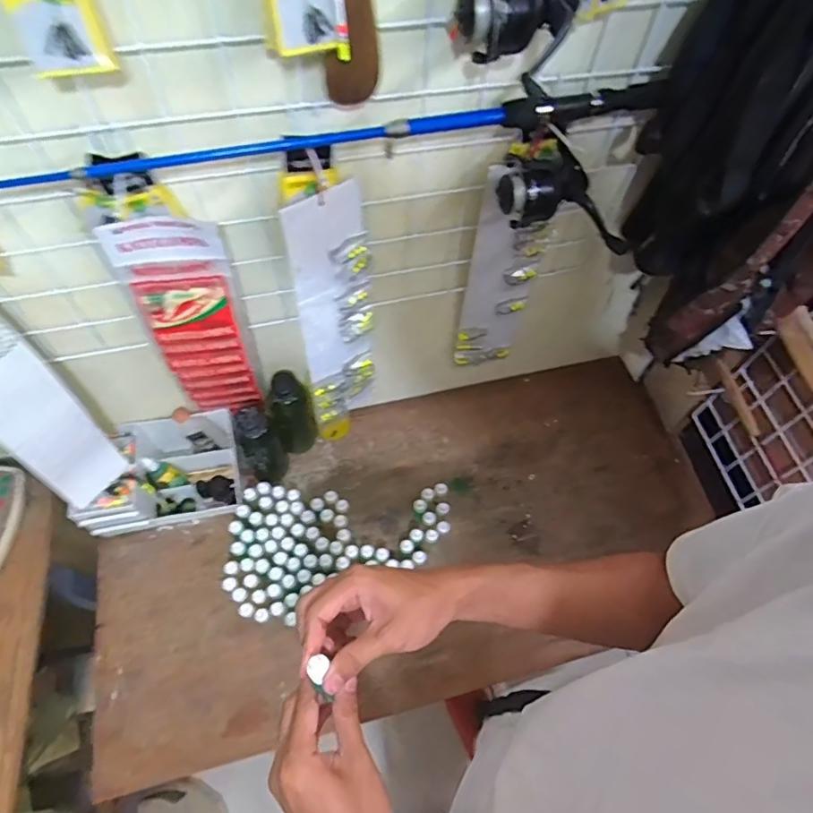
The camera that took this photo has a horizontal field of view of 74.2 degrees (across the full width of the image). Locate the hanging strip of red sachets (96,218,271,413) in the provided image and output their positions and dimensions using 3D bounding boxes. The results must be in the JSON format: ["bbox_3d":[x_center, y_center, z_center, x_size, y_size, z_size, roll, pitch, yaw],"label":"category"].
[{"bbox_3d":[-0.260,-0.091,0.688,0.113,0.359,0.023,-9,61,-7],"label":"hanging strip of red sachets"}]

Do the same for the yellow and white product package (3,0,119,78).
[{"bbox_3d":[-0.244,-0.276,0.365,0.054,0.085,0.023,-23,64,-15],"label":"yellow and white product package"}]

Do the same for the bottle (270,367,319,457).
[{"bbox_3d":[-0.185,0.019,0.883,0.067,0.195,0.071,-16,62,-11],"label":"bottle"}]

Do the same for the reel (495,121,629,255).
[{"bbox_3d":[0.171,-0.230,0.568,0.147,0.094,0.064,14,61,5],"label":"reel"}]

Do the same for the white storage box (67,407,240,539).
[{"bbox_3d":[-0.390,0.104,0.865,0.232,0.096,0.154,-12,62,-9],"label":"white storage box"}]

